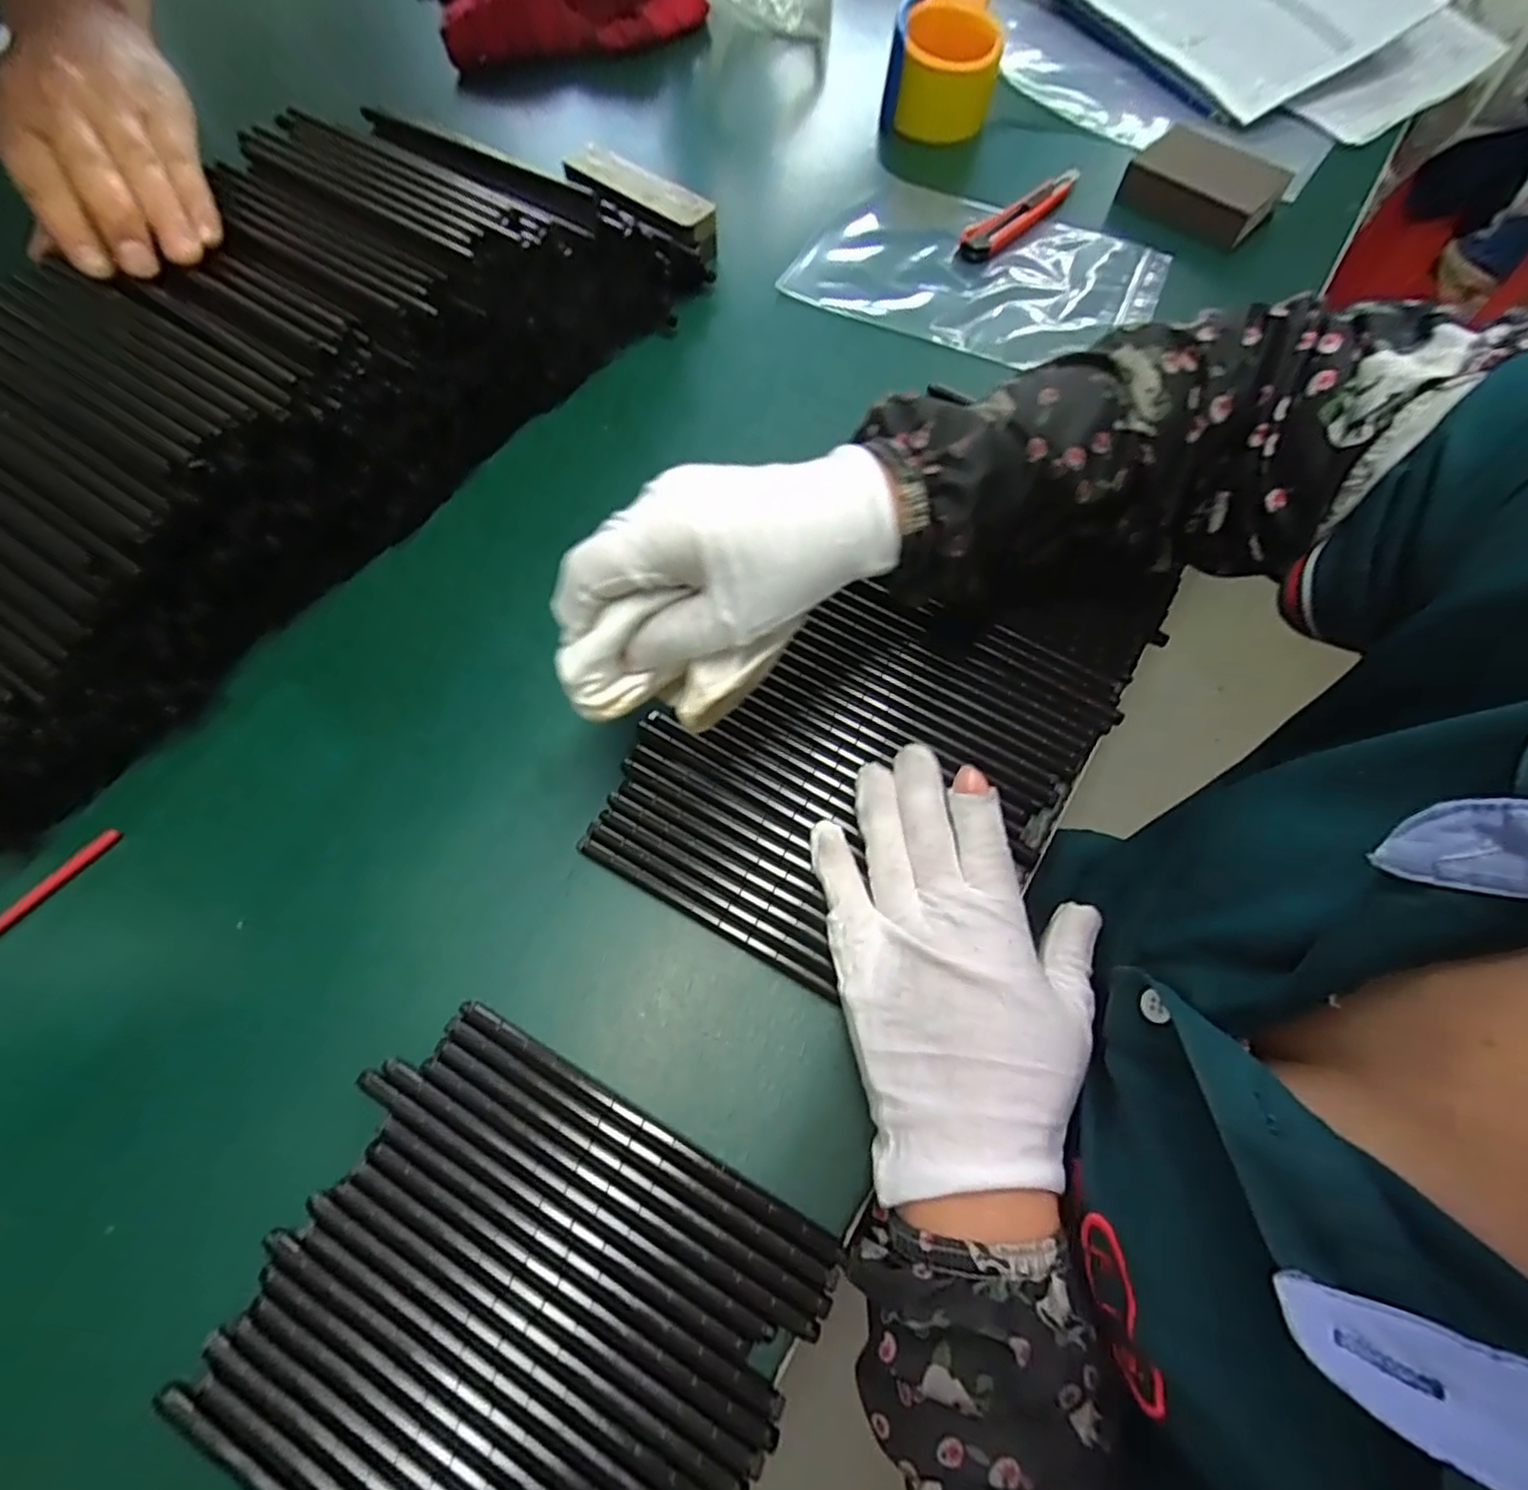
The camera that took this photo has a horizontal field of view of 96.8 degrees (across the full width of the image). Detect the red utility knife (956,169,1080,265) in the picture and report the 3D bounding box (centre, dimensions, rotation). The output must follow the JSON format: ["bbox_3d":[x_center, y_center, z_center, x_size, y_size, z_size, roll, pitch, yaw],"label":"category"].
[{"bbox_3d":[0.186,-0.381,0.484,0.135,0.010,0.026,-42,75,-16],"label":"red utility knife"}]

